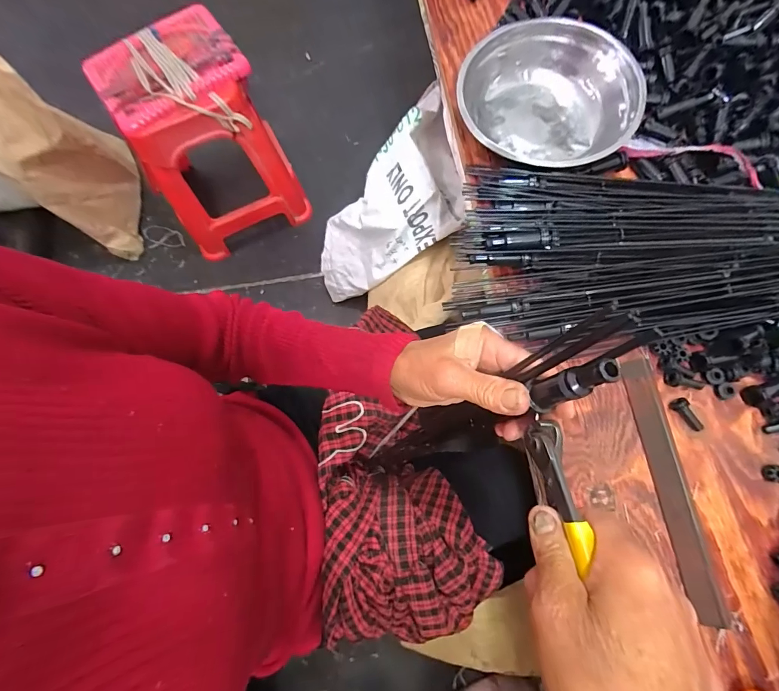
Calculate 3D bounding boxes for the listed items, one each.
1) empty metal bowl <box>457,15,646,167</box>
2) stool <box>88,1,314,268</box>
[{"bbox_3d":[0.196,-0.312,0.487,0.217,0.084,0.191,6,76,3],"label":"empty metal bowl"},{"bbox_3d":[-0.521,-0.565,1.121,0.380,0.483,0.326,-31,77,-6],"label":"stool"}]

